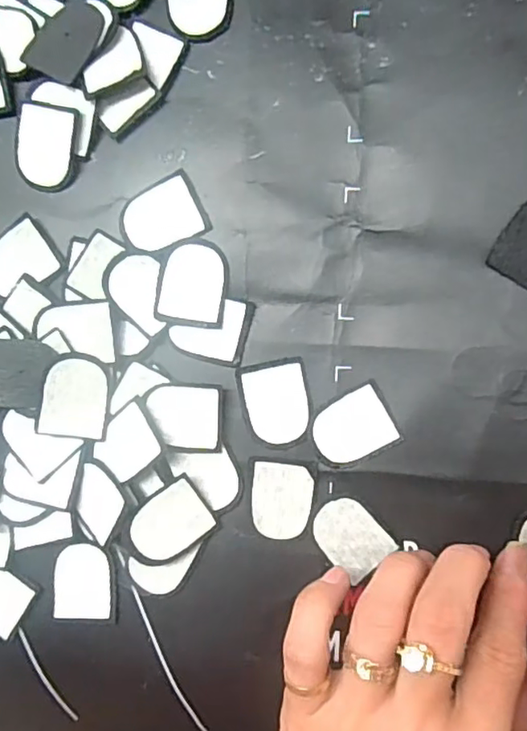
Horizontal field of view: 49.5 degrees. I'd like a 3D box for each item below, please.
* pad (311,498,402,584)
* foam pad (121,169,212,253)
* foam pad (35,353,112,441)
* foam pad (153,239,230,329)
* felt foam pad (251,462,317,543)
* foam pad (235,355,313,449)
[{"bbox_3d":[0.034,0.067,0.224,0.022,0.004,0.030,-43,86,4],"label":"pad"},{"bbox_3d":[-0.041,-0.060,0.231,0.032,0.004,0.027,-25,87,5],"label":"foam pad"},{"bbox_3d":[-0.074,0.012,0.227,0.026,0.004,0.033,9,90,-17],"label":"foam pad"},{"bbox_3d":[-0.028,-0.033,0.228,0.026,0.006,0.034,9,91,6],"label":"foam pad"},{"bbox_3d":[0.007,0.053,0.225,0.025,0.004,0.031,2,90,6],"label":"felt foam pad"},{"bbox_3d":[0.005,0.015,0.228,0.026,0.004,0.033,-11,89,6],"label":"foam pad"}]

